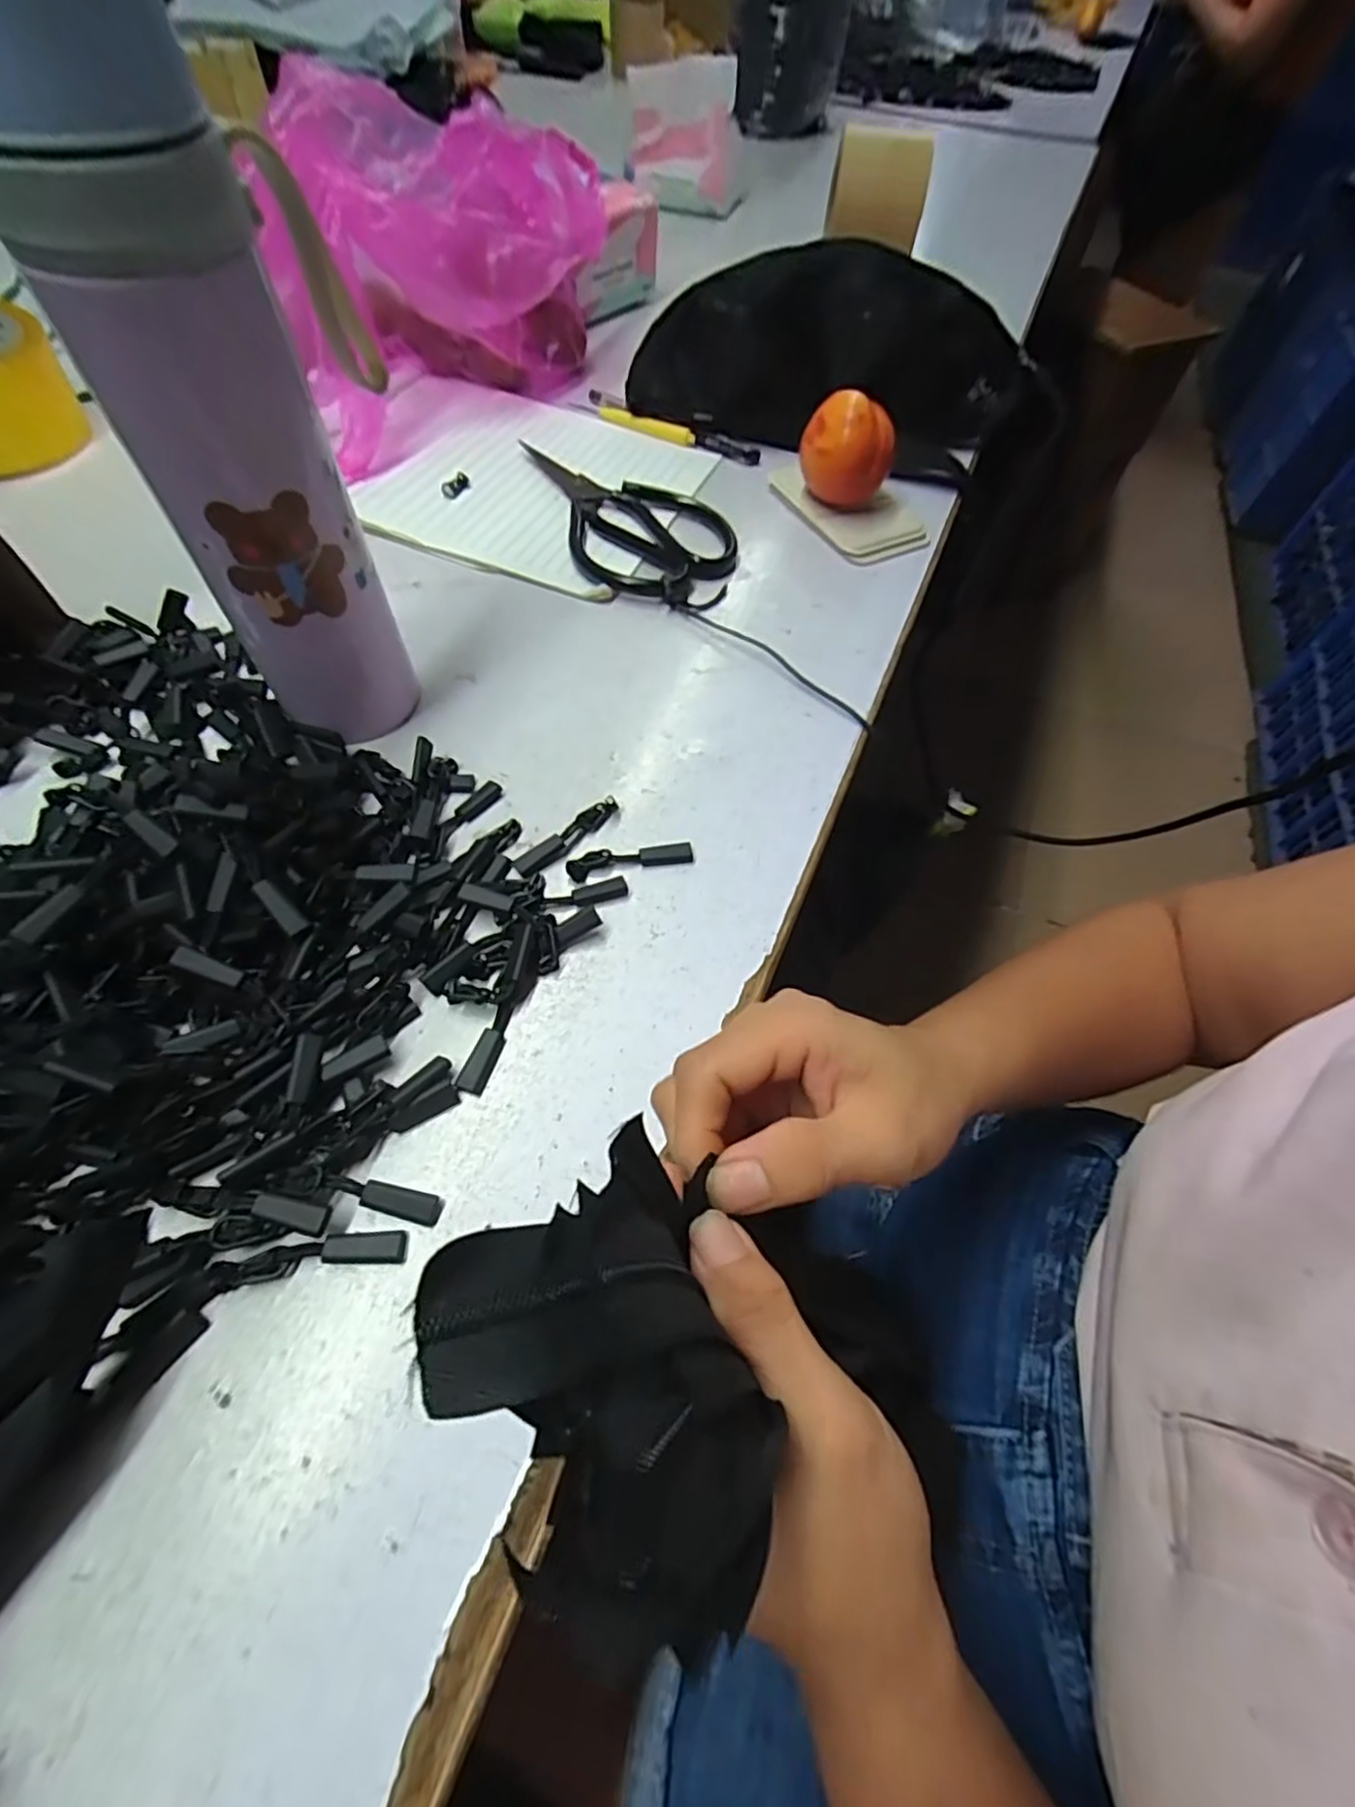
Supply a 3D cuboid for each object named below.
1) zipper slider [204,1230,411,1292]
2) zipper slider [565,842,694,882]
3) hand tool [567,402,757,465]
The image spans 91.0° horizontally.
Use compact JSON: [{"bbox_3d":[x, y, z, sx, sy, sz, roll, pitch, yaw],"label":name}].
[{"bbox_3d":[-0.117,0.112,0.211,0.058,0.005,0.011,-5,61,-7],"label":"zipper slider"},{"bbox_3d":[-0.021,-0.020,0.295,0.056,0.005,0.013,-10,61,-10],"label":"zipper slider"},{"bbox_3d":[-0.010,-0.341,0.478,0.143,0.011,0.014,24,61,9],"label":"hand tool"}]

